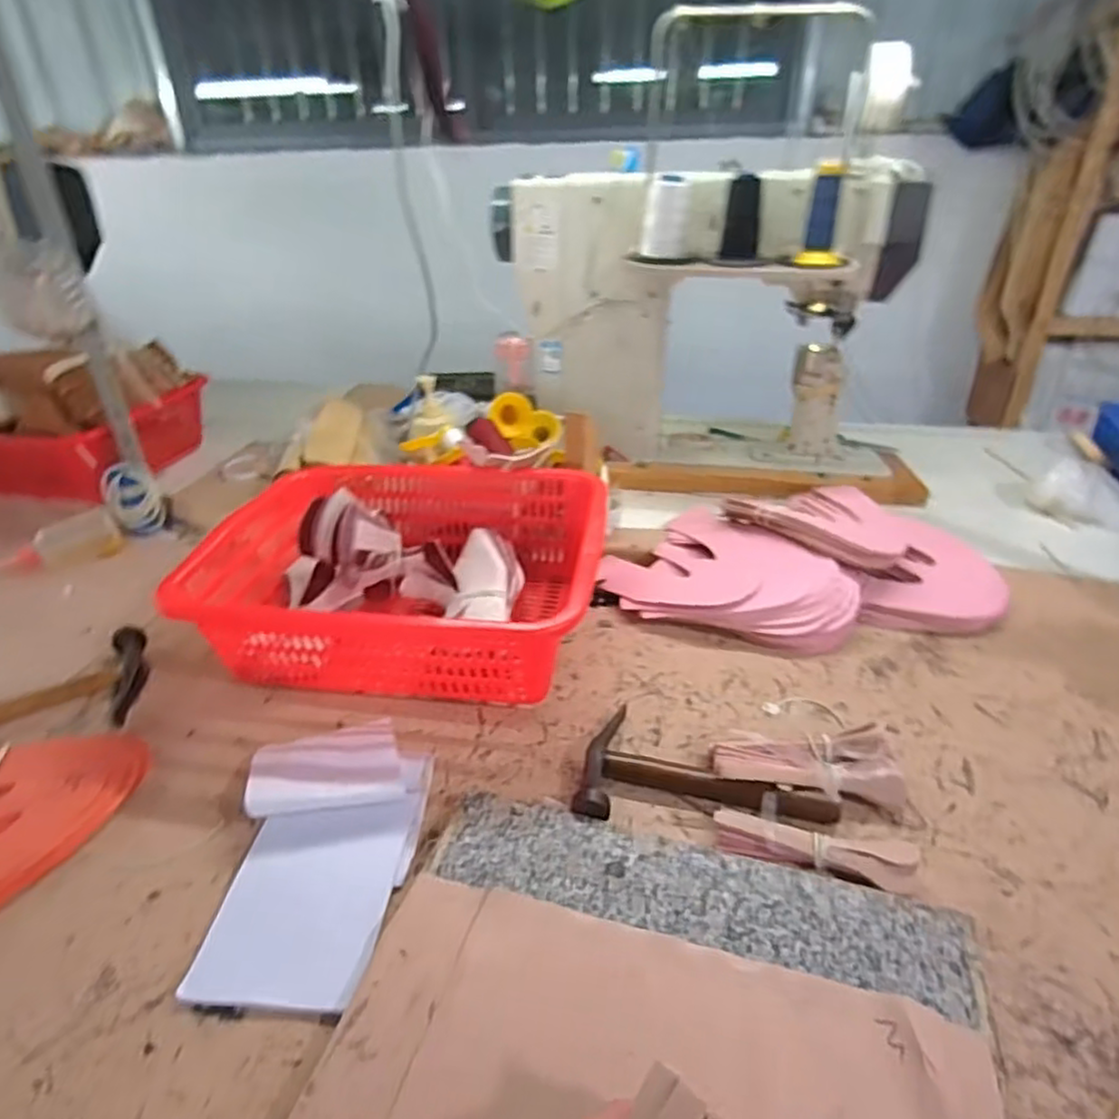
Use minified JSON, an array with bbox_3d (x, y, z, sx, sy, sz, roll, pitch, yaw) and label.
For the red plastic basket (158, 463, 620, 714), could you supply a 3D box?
[{"bbox_3d":[-0.166,0.012,0.800,0.424,0.129,0.305,3,32,7],"label":"red plastic basket"}]

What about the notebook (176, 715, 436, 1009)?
[{"bbox_3d":[-0.196,0.229,0.572,0.147,0.034,0.249,-1,32,2],"label":"notebook"}]

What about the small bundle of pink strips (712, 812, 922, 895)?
[{"bbox_3d":[0.203,0.233,0.552,0.152,0.026,0.035,6,33,13],"label":"small bundle of pink strips"}]

